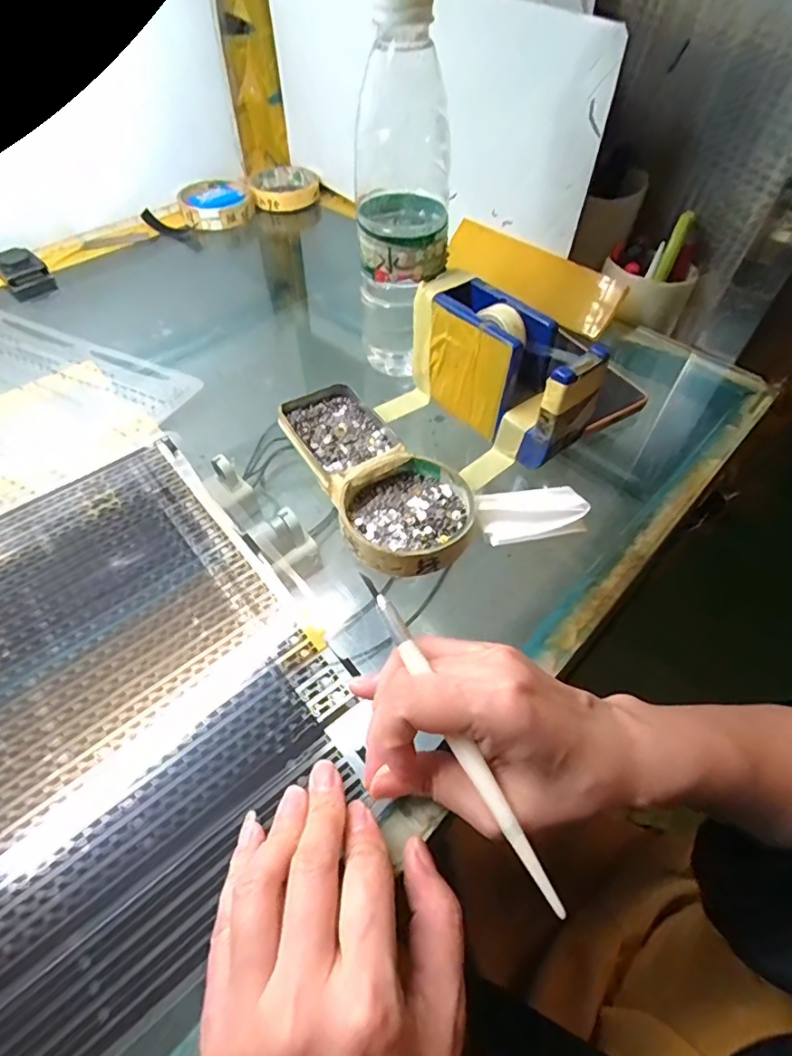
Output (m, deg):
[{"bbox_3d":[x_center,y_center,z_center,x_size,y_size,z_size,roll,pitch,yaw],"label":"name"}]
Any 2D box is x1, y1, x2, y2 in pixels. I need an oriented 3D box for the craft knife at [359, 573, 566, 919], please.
[{"bbox_3d":[0.023,0.082,0.214,0.007,0.004,0.147,-24,68,-19],"label":"craft knife"}]

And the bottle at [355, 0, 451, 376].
[{"bbox_3d":[0.003,-0.211,0.350,0.061,0.210,0.075,-1,53,-2],"label":"bottle"}]

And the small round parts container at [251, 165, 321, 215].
[{"bbox_3d":[-0.134,-0.415,0.630,0.078,0.020,0.093,-2,53,-2],"label":"small round parts container"}]

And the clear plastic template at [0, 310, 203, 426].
[{"bbox_3d":[-0.268,-0.140,0.427,0.237,0.011,0.051,25,56,16],"label":"clear plastic template"}]

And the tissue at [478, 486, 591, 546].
[{"bbox_3d":[0.085,-0.011,0.327,0.066,0.013,0.034,-7,54,-7],"label":"tissue"}]

